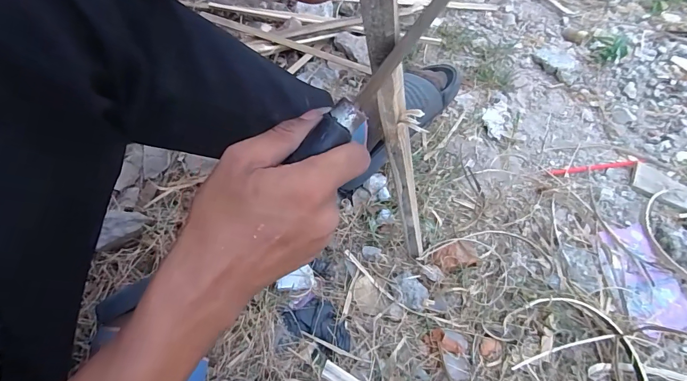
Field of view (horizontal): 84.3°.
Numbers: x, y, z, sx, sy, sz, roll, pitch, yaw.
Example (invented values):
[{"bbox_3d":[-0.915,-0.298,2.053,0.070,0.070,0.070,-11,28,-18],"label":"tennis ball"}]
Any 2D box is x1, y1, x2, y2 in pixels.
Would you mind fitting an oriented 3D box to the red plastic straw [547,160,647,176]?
[{"bbox_3d":[0.454,-0.041,0.677,0.194,0.013,0.014,-10,59,-7],"label":"red plastic straw"}]

